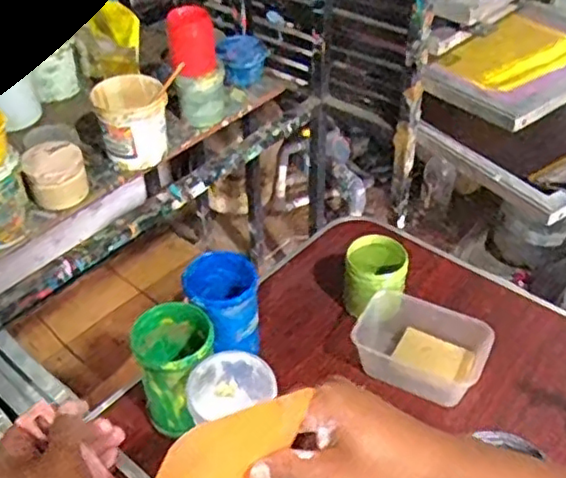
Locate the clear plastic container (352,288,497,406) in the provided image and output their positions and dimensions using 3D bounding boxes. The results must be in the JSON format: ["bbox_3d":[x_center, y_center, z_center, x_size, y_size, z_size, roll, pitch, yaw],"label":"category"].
[{"bbox_3d":[0.185,0.152,0.888,0.173,0.071,0.121,18,44,21],"label":"clear plastic container"}]

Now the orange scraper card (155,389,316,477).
[{"bbox_3d":[-0.038,0.151,0.404,0.093,0.144,0.010,-12,47,-26],"label":"orange scraper card"}]

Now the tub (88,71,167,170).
[{"bbox_3d":[-0.264,-0.212,1.142,0.123,0.103,0.136,-14,42,-14],"label":"tub"}]

